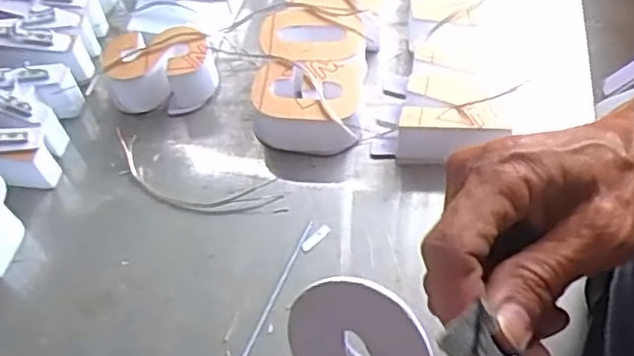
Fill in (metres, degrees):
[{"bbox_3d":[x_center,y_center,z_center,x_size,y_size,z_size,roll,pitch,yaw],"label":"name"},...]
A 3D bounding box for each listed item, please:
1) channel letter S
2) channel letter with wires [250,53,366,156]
[{"bbox_3d":[-0.128,-0.088,0.564,0.088,0.050,0.057,-8,58,-1],"label":"channel letter S"},{"bbox_3d":[-0.006,-0.058,0.538,0.083,0.048,0.066,4,58,6],"label":"channel letter with wires"}]

